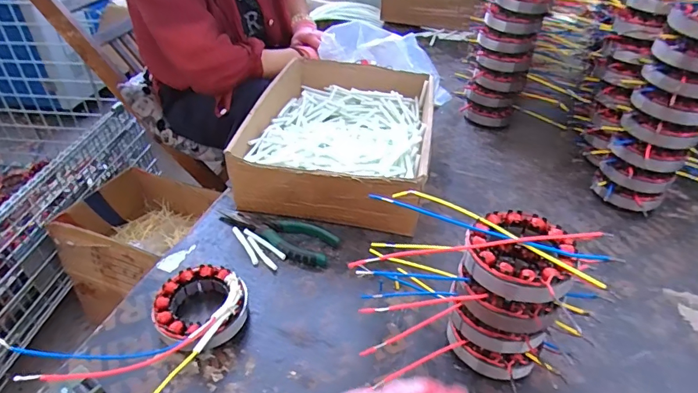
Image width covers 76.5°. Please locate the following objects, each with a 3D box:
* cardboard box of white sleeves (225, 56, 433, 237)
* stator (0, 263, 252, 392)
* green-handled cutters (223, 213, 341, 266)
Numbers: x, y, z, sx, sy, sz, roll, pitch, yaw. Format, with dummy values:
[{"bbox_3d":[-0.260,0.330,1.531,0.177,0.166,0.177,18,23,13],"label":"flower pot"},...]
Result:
[{"bbox_3d":[-0.003,-0.097,0.656,0.229,0.083,0.332,7,39,7],"label":"cardboard box of white sleeves"},{"bbox_3d":[-0.181,0.135,0.374,0.119,0.073,0.229,12,40,13],"label":"stator"},{"bbox_3d":[-0.087,0.042,0.536,0.147,0.014,0.058,15,41,15],"label":"green-handled cutters"}]

